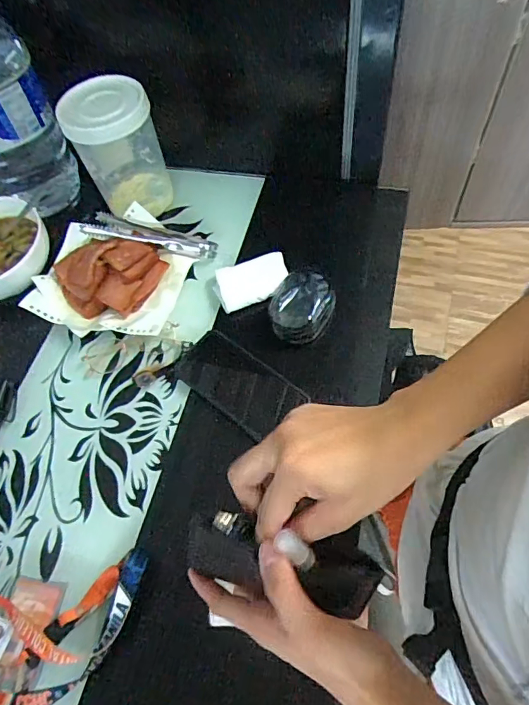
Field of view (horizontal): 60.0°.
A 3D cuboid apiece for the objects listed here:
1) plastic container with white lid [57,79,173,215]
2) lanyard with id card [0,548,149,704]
[{"bbox_3d":[-0.210,-0.295,0.684,0.115,0.173,0.105,-13,60,-1],"label":"plastic container with white lid"},{"bbox_3d":[-0.218,0.279,0.452,0.209,0.042,0.113,-12,60,0],"label":"lanyard with id card"}]

